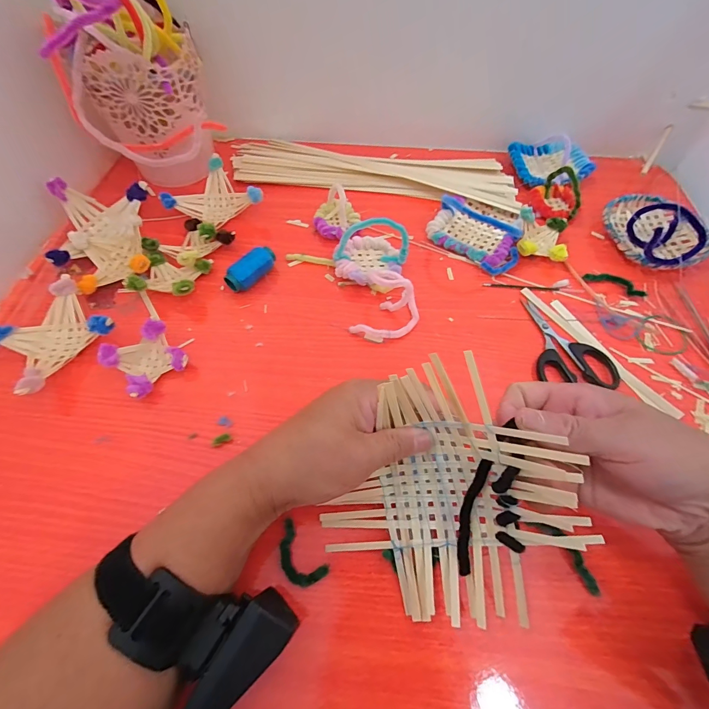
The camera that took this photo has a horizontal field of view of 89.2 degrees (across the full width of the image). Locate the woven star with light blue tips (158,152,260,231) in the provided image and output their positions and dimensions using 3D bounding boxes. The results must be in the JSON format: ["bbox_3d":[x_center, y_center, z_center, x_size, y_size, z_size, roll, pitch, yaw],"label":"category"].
[{"bbox_3d":[-0.159,-0.171,0.404,0.079,0.036,0.083,41,67,19],"label":"woven star with light blue tips"}]

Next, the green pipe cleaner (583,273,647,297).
[{"bbox_3d":[0.276,-0.077,0.381,0.061,0.007,0.018,21,62,10],"label":"green pipe cleaner"}]

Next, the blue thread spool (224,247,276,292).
[{"bbox_3d":[-0.104,-0.084,0.365,0.022,0.026,0.055,32,64,15],"label":"blue thread spool"}]

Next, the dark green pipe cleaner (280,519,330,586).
[{"bbox_3d":[-0.040,0.140,0.249,0.023,0.005,0.045,-40,69,-21],"label":"dark green pipe cleaner"}]

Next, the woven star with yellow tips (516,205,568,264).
[{"bbox_3d":[0.206,-0.131,0.398,0.052,0.026,0.065,11,61,4],"label":"woven star with yellow tips"}]

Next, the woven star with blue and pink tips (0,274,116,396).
[{"bbox_3d":[-0.263,-0.016,0.316,0.081,0.034,0.083,36,66,17],"label":"woven star with blue and pink tips"}]

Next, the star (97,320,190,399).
[{"bbox_3d":[-0.179,0.004,0.311,0.053,0.031,0.049,-38,68,-20],"label":"star"}]

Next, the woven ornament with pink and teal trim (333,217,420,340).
[{"bbox_3d":[0.022,-0.082,0.349,0.073,0.056,0.130,-10,61,-7],"label":"woven ornament with pink and teal trim"}]

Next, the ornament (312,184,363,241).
[{"bbox_3d":[-0.022,-0.161,0.403,0.049,0.038,0.053,1,61,-1],"label":"ornament"}]

